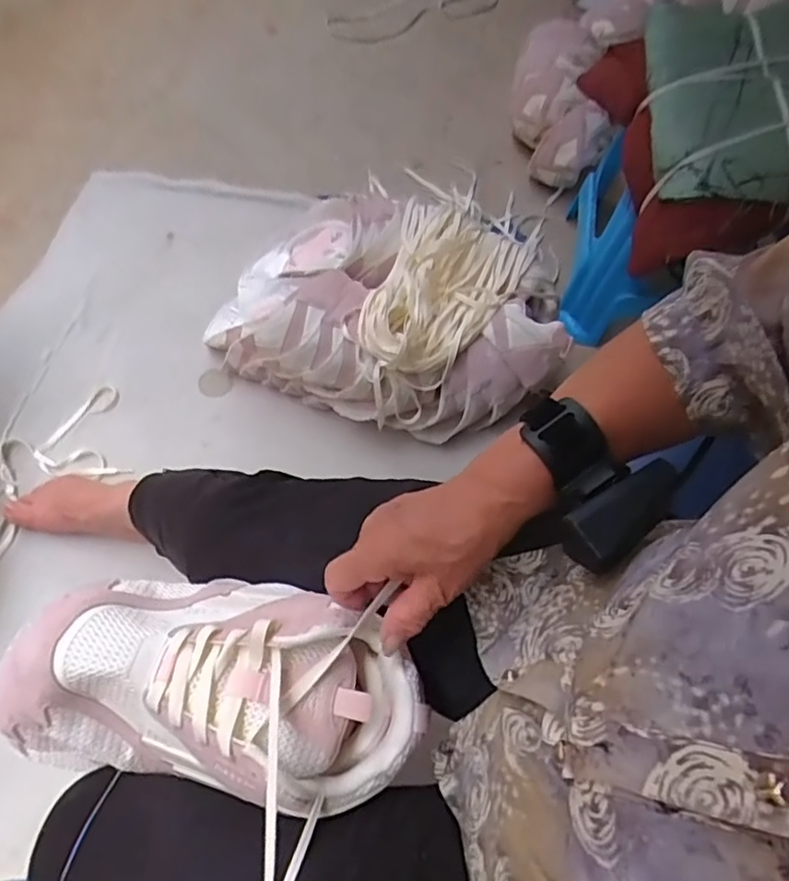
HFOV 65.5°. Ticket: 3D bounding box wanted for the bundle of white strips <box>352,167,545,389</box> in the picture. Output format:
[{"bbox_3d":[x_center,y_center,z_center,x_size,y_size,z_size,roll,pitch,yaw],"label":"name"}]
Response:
[{"bbox_3d":[0.074,-0.216,0.834,0.191,0.069,0.321,17,65,5],"label":"bundle of white strips"}]

